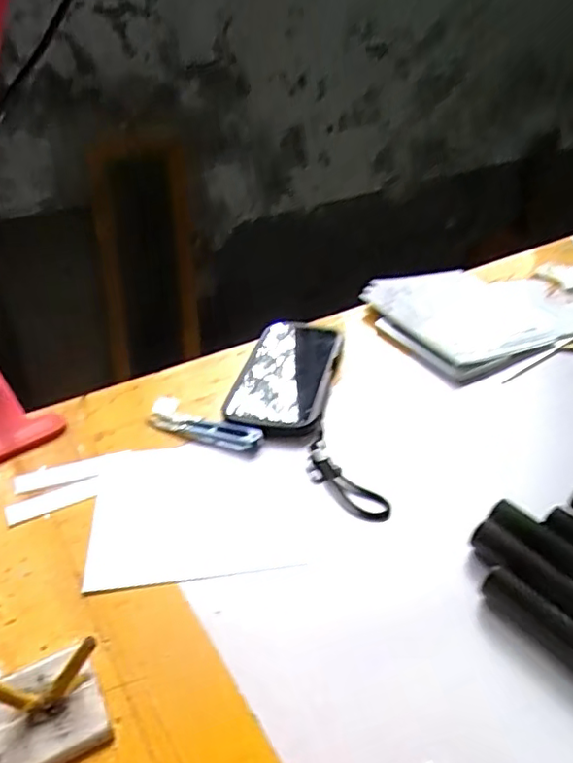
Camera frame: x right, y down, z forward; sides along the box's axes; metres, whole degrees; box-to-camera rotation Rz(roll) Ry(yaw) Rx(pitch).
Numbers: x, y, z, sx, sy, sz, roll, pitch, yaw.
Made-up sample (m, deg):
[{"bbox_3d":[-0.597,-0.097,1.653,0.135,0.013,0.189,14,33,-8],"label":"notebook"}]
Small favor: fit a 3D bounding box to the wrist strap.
[{"bbox_3d":[0.041,0.077,0.435,0.030,0.014,0.084,-22,40,-27],"label":"wrist strap"}]

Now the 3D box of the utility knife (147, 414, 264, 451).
[{"bbox_3d":[-0.070,0.039,0.483,0.102,0.012,0.018,12,37,17],"label":"utility knife"}]

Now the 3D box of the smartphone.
[{"bbox_3d":[0.001,-0.009,0.548,0.085,0.014,0.183,6,36,10],"label":"smartphone"}]

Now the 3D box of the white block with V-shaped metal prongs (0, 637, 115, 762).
[{"bbox_3d":[-0.132,0.156,0.277,0.081,0.042,0.057,-19,39,-24],"label":"white block with V-shaped metal prongs"}]

